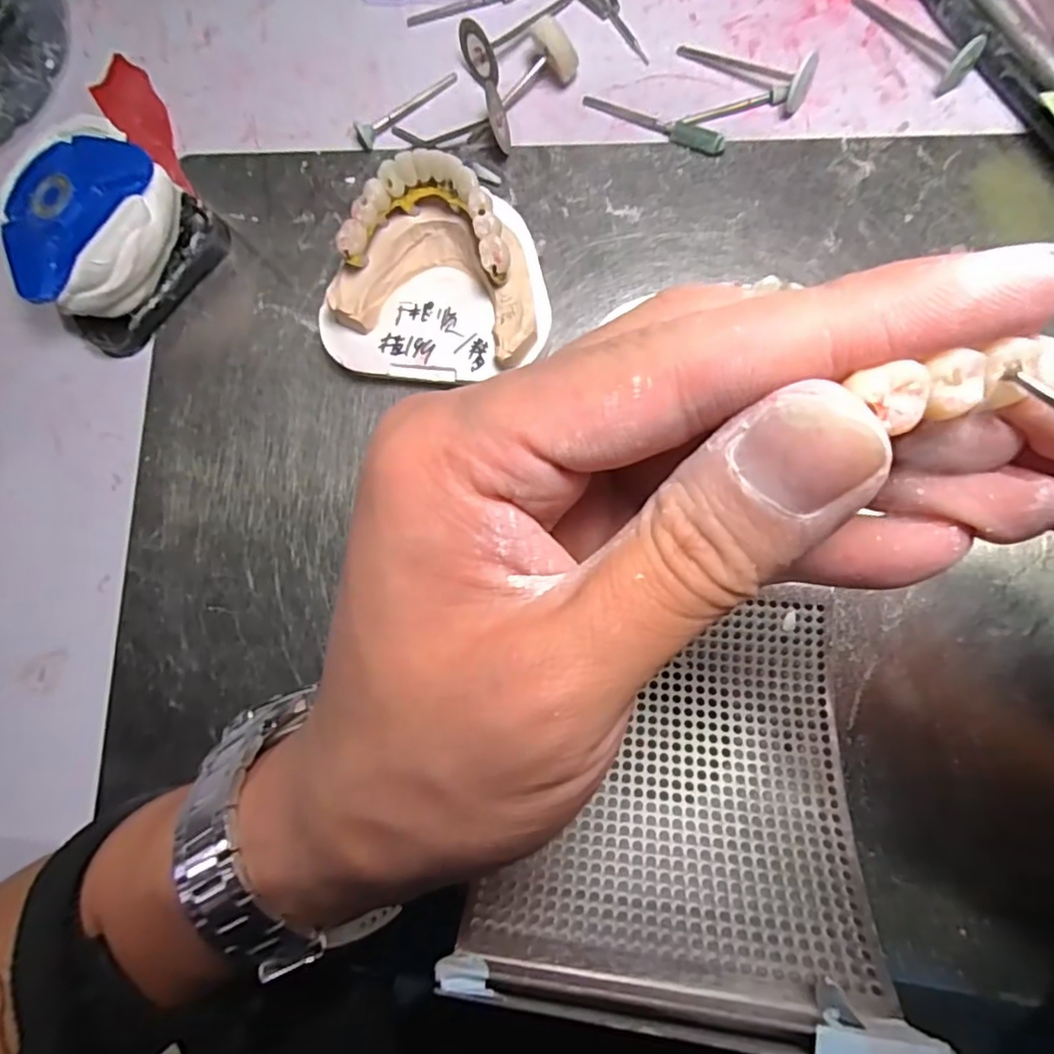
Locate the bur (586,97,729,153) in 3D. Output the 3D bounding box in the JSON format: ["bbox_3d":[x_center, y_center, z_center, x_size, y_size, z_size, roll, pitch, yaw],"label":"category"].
[{"bbox_3d":[0.044,-0.143,0.212,0.053,0.007,0.007,30,90,9],"label":"bur"}]

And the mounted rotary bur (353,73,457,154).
[{"bbox_3d":[-0.045,-0.157,0.225,0.043,0.008,0.006,-40,81,3],"label":"mounted rotary bur"}]

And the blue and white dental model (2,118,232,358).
[{"bbox_3d":[-0.158,-0.111,0.223,0.065,0.033,0.068,-43,81,2],"label":"blue and white dental model"}]

